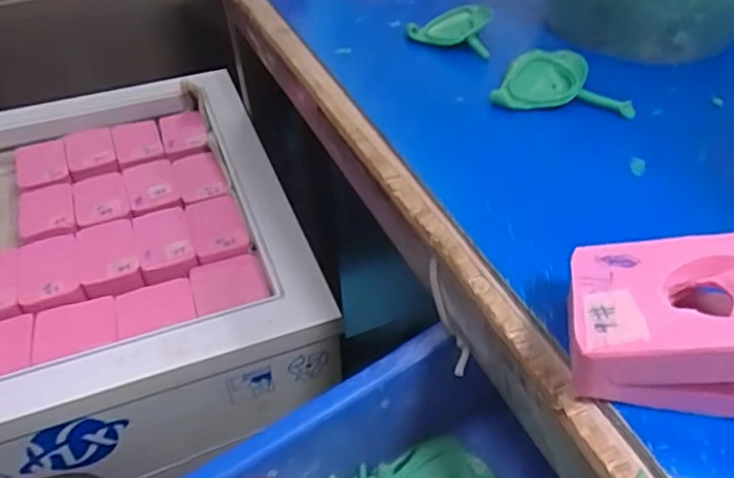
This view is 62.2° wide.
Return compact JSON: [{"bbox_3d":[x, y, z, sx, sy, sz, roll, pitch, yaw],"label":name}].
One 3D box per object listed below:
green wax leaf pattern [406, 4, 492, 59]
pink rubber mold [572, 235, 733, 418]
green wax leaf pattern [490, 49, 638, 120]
[{"bbox_3d":[0.052,-0.131,0.383,0.051,0.017,0.040,3,44,5],"label":"green wax leaf pattern"},{"bbox_3d":[0.103,0.027,0.194,0.071,0.048,0.044,8,44,10],"label":"pink rubber mold"},{"bbox_3d":[0.107,-0.087,0.334,0.072,0.008,0.042,4,61,11],"label":"green wax leaf pattern"}]

